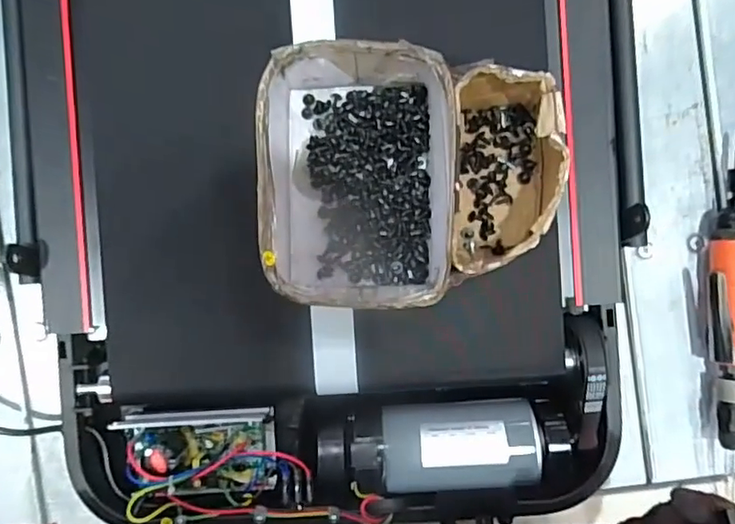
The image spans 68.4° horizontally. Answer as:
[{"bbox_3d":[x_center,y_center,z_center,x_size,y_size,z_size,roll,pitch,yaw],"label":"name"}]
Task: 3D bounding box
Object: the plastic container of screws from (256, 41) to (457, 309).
[{"bbox_3d":[-0.007,-0.062,0.412,0.139,0.074,0.184,1,92,2],"label":"plastic container of screws"}]

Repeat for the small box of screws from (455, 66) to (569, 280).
[{"bbox_3d":[0.101,-0.066,0.413,0.075,0.073,0.141,1,92,2],"label":"small box of screws"}]

